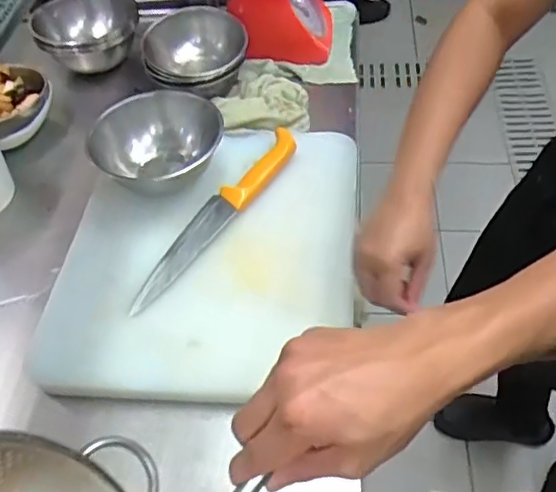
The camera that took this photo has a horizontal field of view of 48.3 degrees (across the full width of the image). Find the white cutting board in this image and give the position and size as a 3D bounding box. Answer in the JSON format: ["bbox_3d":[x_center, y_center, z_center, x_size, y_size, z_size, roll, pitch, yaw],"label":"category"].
[{"bbox_3d":[-0.083,-0.008,0.738,0.345,0.042,0.392,2,50,7],"label":"white cutting board"}]

